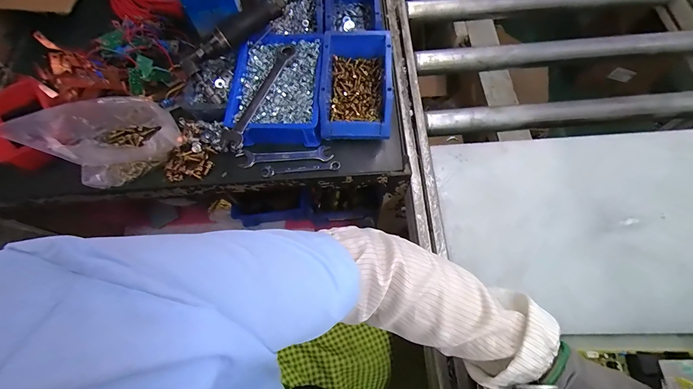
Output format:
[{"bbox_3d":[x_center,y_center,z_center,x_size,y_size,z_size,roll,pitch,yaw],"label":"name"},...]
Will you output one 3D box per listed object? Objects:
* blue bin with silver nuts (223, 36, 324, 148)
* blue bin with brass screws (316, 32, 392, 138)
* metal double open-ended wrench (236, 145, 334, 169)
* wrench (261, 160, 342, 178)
[{"bbox_3d":[-0.114,-0.178,0.551,0.142,0.063,0.195,1,68,3],"label":"blue bin with silver nuts"},{"bbox_3d":[0.017,-0.181,0.545,0.111,0.081,0.182,0,68,3],"label":"blue bin with brass screws"},{"bbox_3d":[-0.103,-0.065,0.535,0.157,0.008,0.030,-3,68,1],"label":"metal double open-ended wrench"},{"bbox_3d":[-0.076,-0.043,0.528,0.129,0.005,0.021,-4,68,1],"label":"wrench"}]

